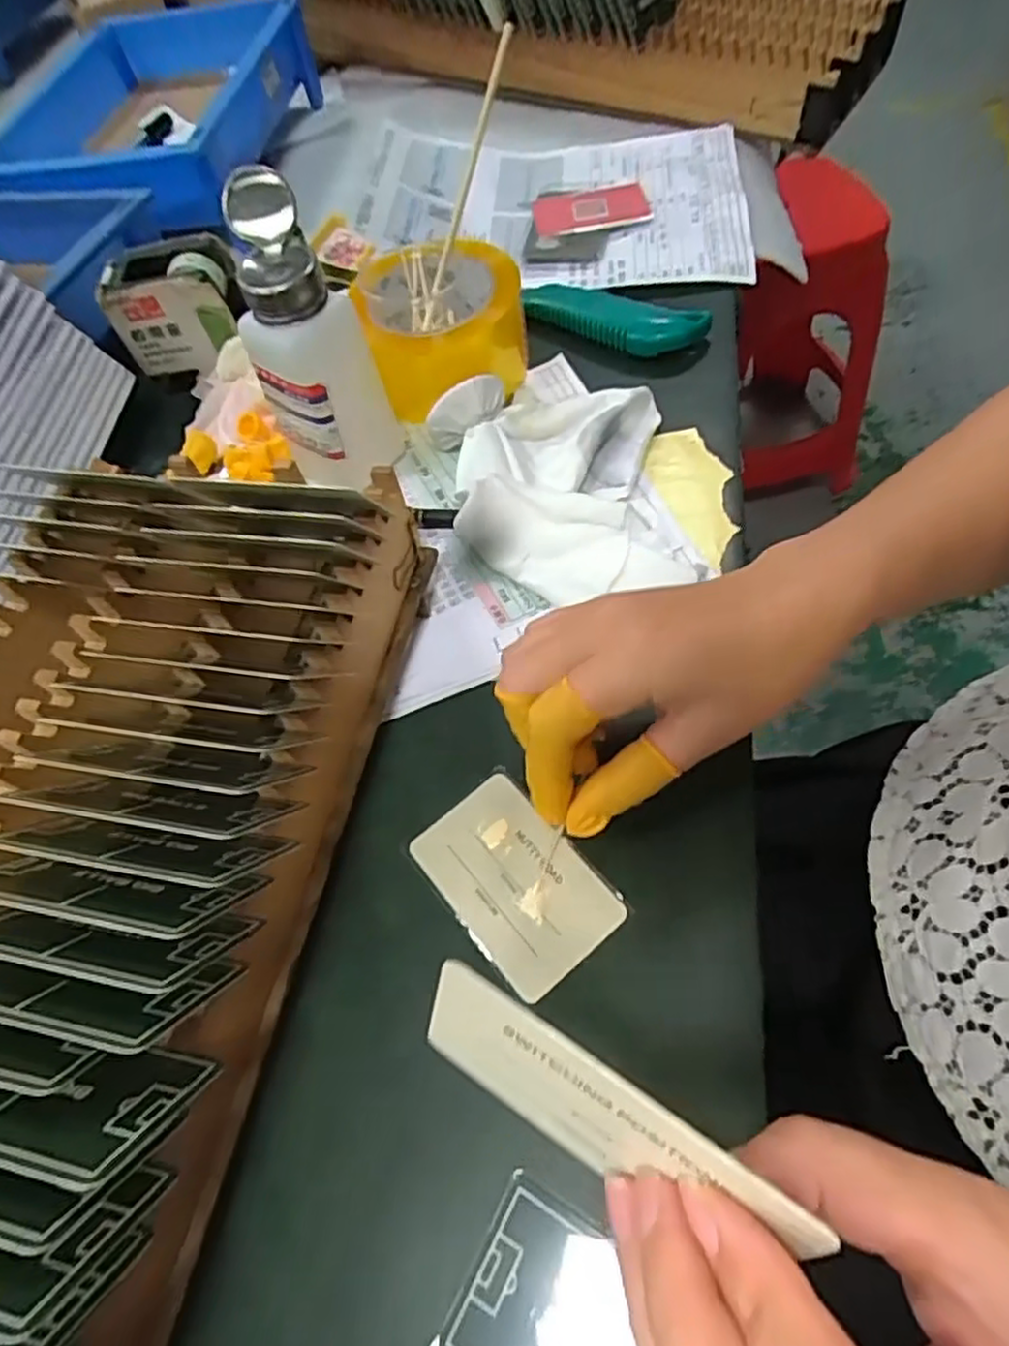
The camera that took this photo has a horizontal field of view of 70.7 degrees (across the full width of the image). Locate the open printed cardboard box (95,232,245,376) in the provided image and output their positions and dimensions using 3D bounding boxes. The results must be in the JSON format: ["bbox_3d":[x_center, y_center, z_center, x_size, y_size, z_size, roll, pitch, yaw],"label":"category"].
[{"bbox_3d":[-0.214,-0.245,0.472,0.084,0.056,0.056,-12,58,1],"label":"open printed cardboard box"}]

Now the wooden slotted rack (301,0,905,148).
[{"bbox_3d":[0.057,-0.576,0.631,0.530,0.072,0.197,13,62,16],"label":"wooden slotted rack"}]

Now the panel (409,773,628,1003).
[{"bbox_3d":[0.004,0.086,0.300,0.054,0.008,0.085,-38,61,-14],"label":"panel"}]

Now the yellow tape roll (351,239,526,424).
[{"bbox_3d":[-0.037,-0.216,0.451,0.097,0.075,0.089,-16,58,-2],"label":"yellow tape roll"}]

